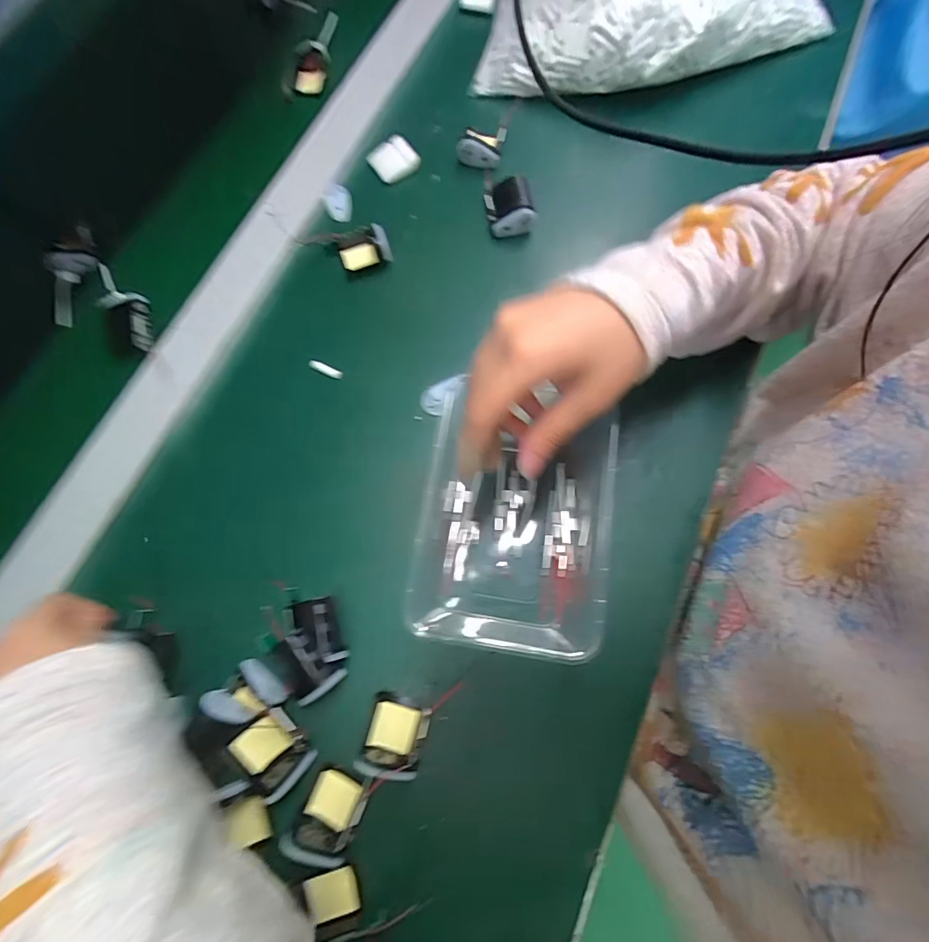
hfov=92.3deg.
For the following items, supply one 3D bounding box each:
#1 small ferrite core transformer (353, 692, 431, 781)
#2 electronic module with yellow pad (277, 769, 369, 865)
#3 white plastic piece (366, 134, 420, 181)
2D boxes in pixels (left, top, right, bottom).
[{"bbox_3d":[-0.043,0.164,0.275,0.036,0.018,0.039,13,75,5],"label":"small ferrite core transformer"},{"bbox_3d":[-0.080,0.205,0.265,0.036,0.016,0.044,21,76,7],"label":"electronic module with yellow pad"},{"bbox_3d":[-0.065,-0.285,0.406,0.037,0.012,0.036,-31,76,-7],"label":"white plastic piece"}]

